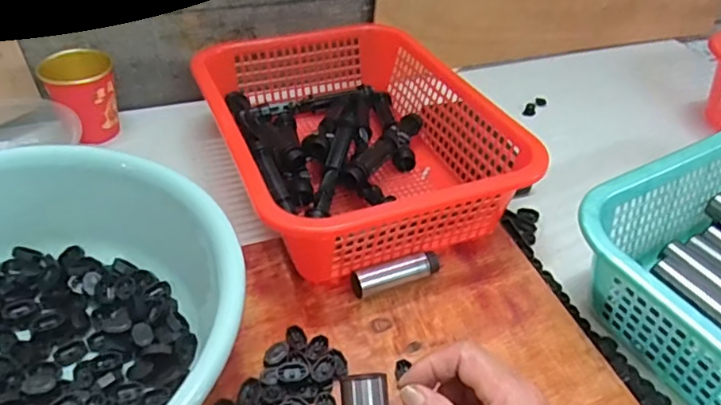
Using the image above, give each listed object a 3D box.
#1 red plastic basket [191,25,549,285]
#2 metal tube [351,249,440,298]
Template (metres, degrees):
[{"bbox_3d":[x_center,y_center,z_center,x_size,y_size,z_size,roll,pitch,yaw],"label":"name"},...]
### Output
[{"bbox_3d":[-0.015,-0.076,0.578,0.248,0.084,0.323,-14,46,-19],"label":"red plastic basket"},{"bbox_3d":[0.029,0.059,0.483,0.075,0.026,0.022,-12,45,-17],"label":"metal tube"}]

